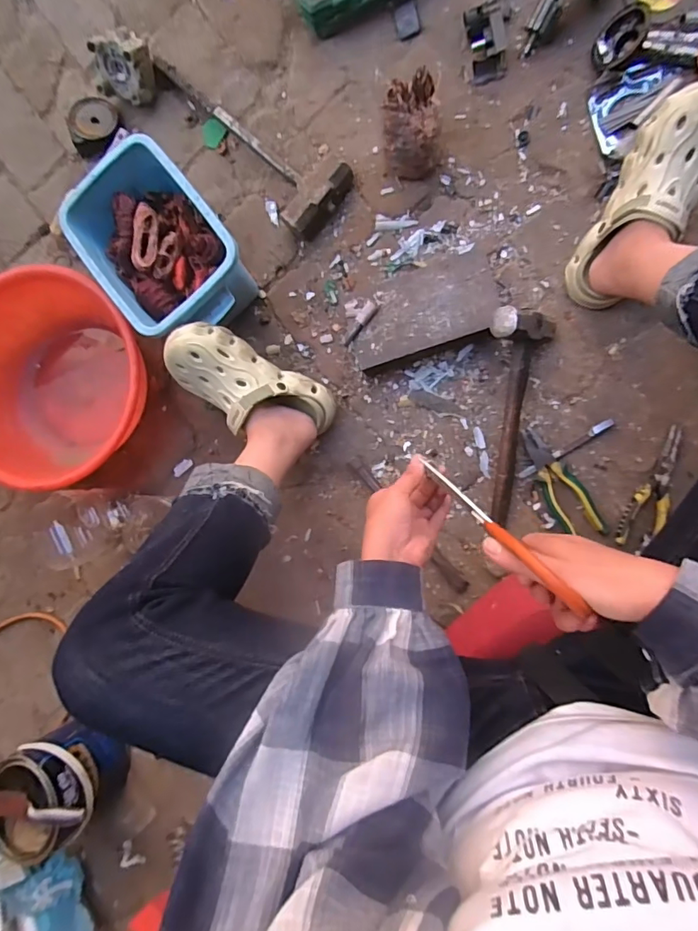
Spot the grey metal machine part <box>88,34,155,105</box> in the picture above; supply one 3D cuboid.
[{"bbox_3d":[-0.388,-0.691,0.843,0.096,0.095,0.055,13,55,6],"label":"grey metal machine part"}]

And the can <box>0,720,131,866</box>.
[{"bbox_3d":[-0.506,0.551,0.841,0.188,0.144,0.166,-44,83,9],"label":"can"}]

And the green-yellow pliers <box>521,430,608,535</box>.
[{"bbox_3d":[0.321,0.026,0.739,0.057,0.015,0.179,-27,86,10],"label":"green-yellow pliers"}]

